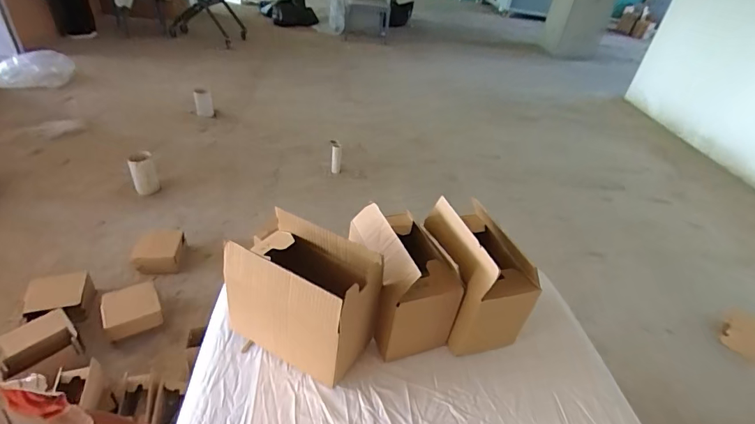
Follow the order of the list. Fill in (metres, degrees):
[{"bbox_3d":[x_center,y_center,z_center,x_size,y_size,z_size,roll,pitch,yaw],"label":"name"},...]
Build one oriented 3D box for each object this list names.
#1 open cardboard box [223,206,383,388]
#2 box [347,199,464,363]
[{"bbox_3d":[-0.126,0.154,0.712,0.223,0.226,0.144,21,37,17],"label":"open cardboard box"},{"bbox_3d":[0.042,0.123,0.800,0.144,0.212,0.235,-6,38,-18],"label":"box"}]

